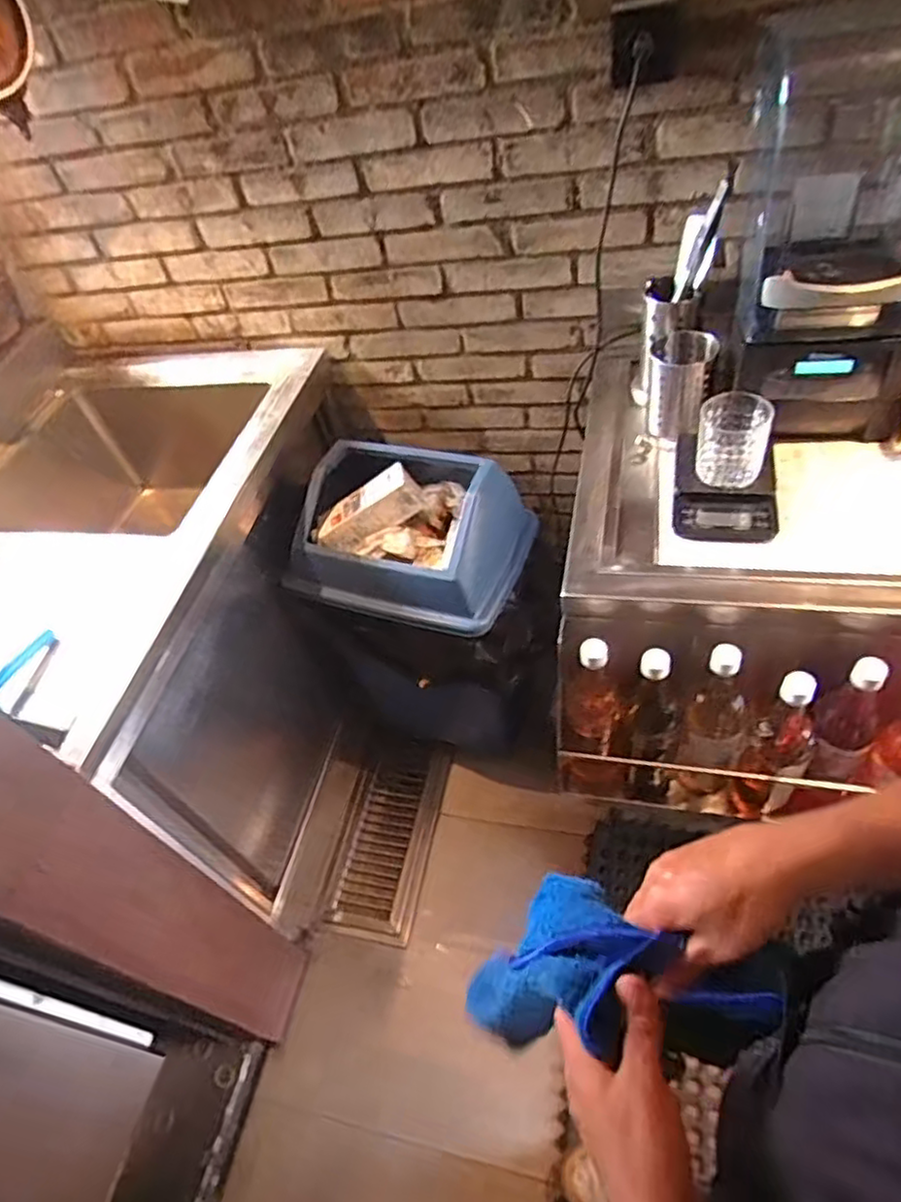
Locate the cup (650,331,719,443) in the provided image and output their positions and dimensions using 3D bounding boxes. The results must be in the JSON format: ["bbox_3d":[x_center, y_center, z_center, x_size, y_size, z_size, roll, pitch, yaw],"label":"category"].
[{"bbox_3d":[0.331,-0.318,1.006,0.092,0.118,0.097,-2,53,3],"label":"cup"}]

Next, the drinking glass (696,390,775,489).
[{"bbox_3d":[0.372,-0.213,0.900,0.087,0.097,0.078,8,52,19],"label":"drinking glass"}]

